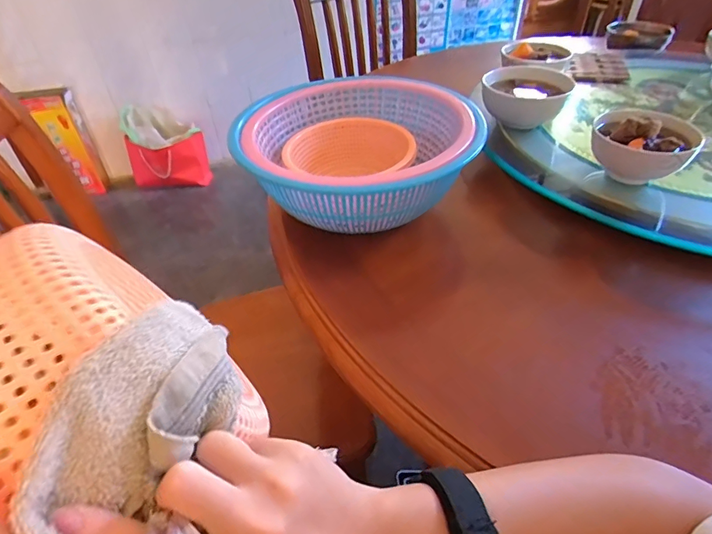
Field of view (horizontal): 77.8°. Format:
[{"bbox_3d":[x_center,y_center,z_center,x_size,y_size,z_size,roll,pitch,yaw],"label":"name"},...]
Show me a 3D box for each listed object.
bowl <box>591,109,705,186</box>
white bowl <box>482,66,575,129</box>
[{"bbox_3d":[0.343,-0.145,0.532,0.109,0.078,0.110,-1,42,1],"label":"bowl"},{"bbox_3d":[0.255,-0.253,0.669,0.112,0.075,0.112,-1,42,1],"label":"white bowl"}]

